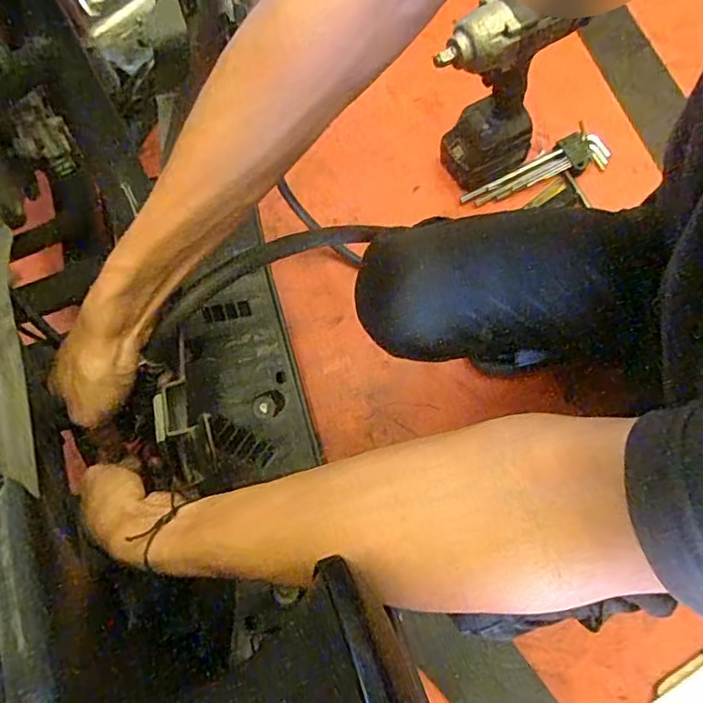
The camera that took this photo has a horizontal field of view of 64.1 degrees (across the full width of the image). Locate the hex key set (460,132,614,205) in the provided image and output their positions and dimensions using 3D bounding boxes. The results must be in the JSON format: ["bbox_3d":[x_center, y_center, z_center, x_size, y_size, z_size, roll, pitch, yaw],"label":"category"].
[{"bbox_3d":[0.266,-0.267,0.813,0.219,0.034,0.055,-20,71,-3],"label":"hex key set"}]

